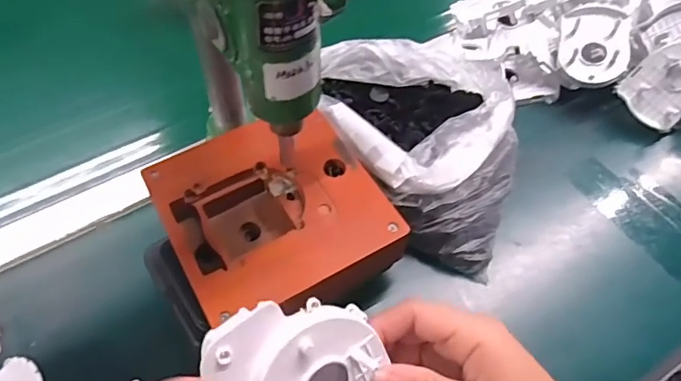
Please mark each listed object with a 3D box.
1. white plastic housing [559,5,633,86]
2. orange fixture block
[{"bbox_3d":[0.254,-0.146,0.512,0.063,0.023,0.082,5,80,16],"label":"white plastic housing"},{"bbox_3d":[-0.053,0.024,0.404,0.154,0.065,0.164,-25,60,-17],"label":"orange fixture block"}]

